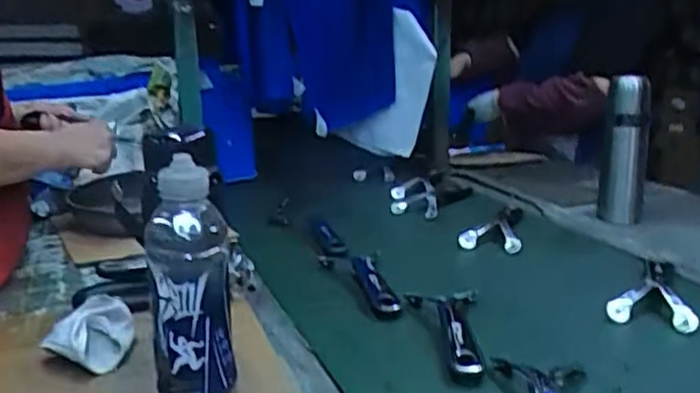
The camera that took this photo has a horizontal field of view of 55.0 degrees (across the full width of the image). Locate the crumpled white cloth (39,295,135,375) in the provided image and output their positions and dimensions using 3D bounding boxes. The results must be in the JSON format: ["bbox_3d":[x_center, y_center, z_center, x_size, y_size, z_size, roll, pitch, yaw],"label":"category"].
[{"bbox_3d":[-0.269,0.144,0.696,0.086,0.050,0.077,-8,15,-23],"label":"crumpled white cloth"}]

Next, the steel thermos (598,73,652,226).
[{"bbox_3d":[0.447,-0.074,1.099,0.070,0.235,0.071,3,15,22],"label":"steel thermos"}]

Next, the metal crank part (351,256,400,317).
[{"bbox_3d":[0.030,0.110,0.828,0.033,0.026,0.160,-4,14,-8],"label":"metal crank part"}]

